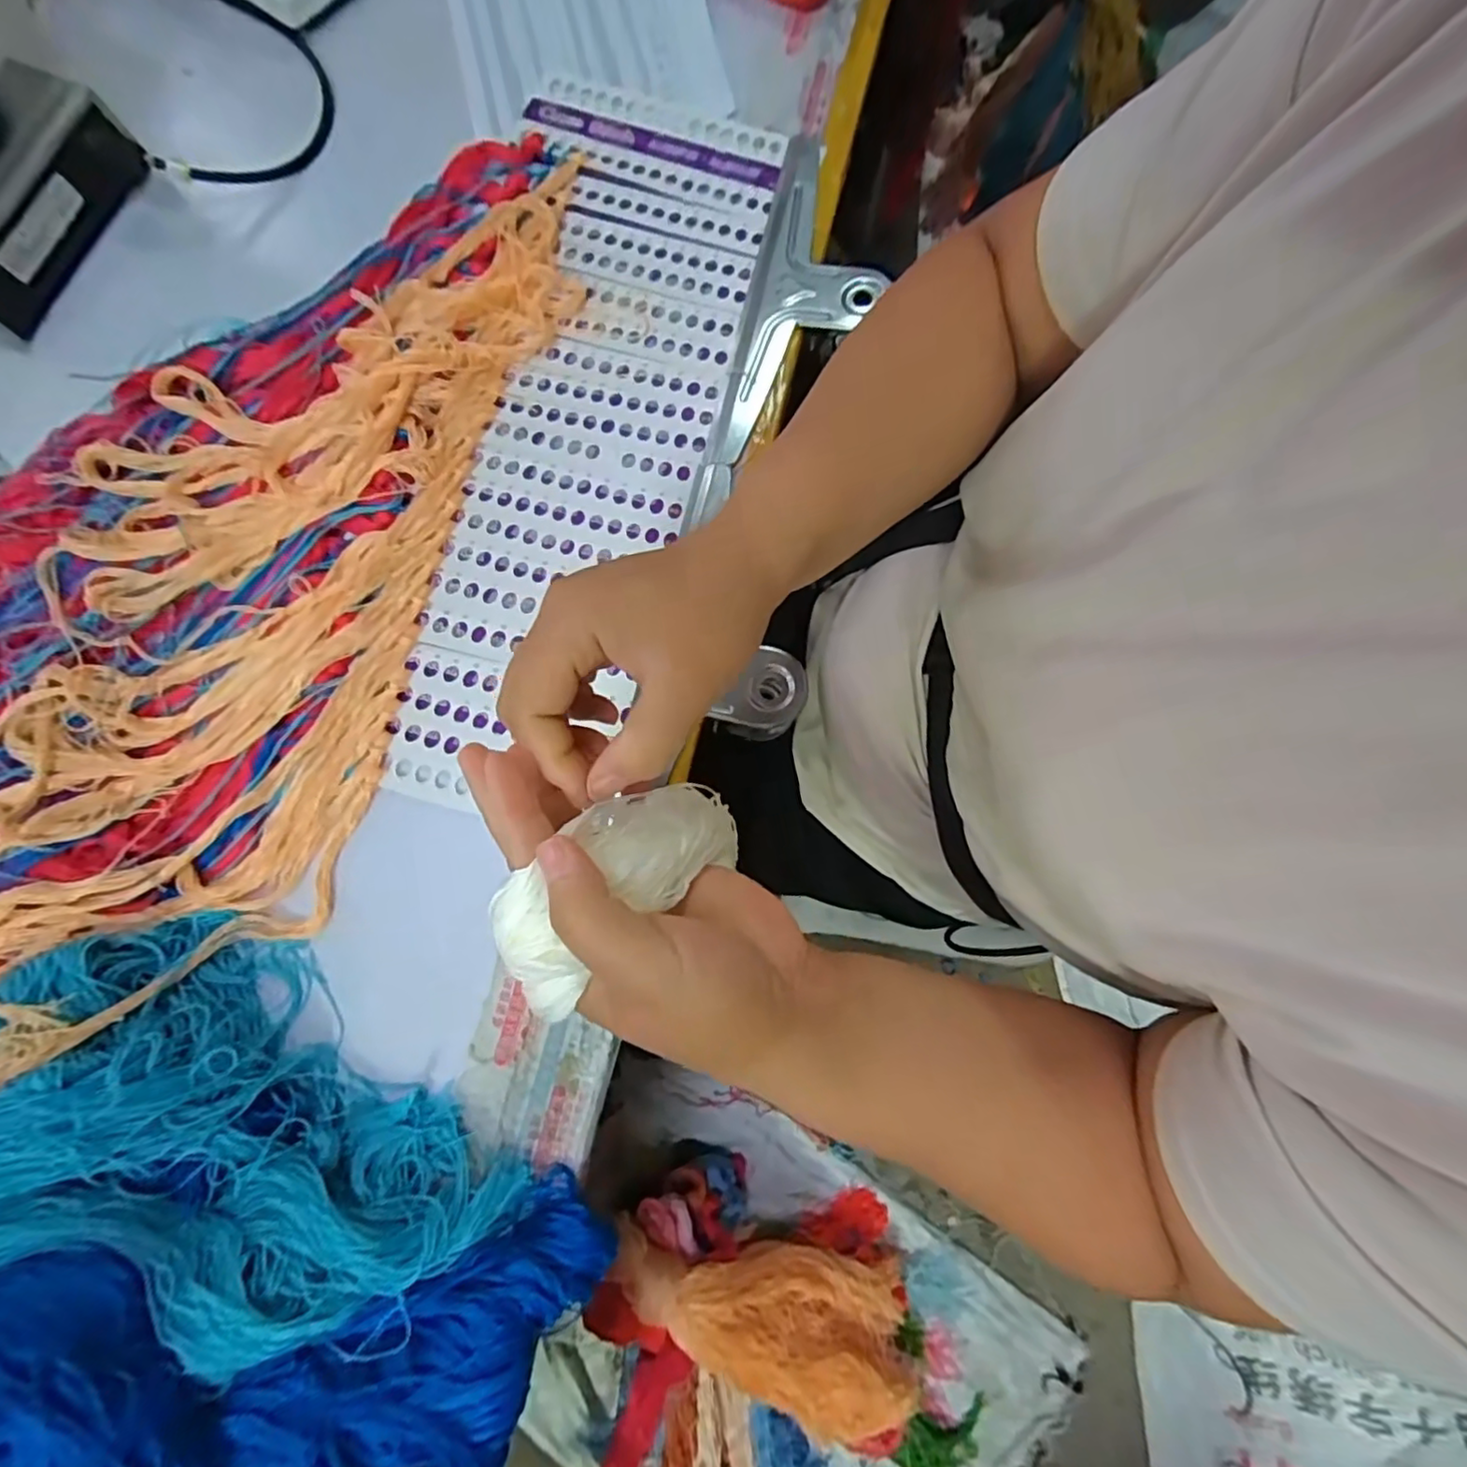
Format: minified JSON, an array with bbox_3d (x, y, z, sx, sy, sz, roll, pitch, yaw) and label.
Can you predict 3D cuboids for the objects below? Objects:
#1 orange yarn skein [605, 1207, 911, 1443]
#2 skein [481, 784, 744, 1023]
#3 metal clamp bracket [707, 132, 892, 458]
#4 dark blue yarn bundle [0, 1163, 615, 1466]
[{"bbox_3d":[0.046,0.717,0.771,0.438,0.107,0.186,33,78,-16],"label":"orange yarn skein"},{"bbox_3d":[-0.041,0.053,0.243,0.047,0.036,0.107,49,50,10],"label":"skein"},{"bbox_3d":[0.055,-0.325,0.464,0.089,0.018,0.285,12,79,3],"label":"metal clamp bracket"},{"bbox_3d":[-0.218,0.332,0.284,0.296,0.099,0.183,-2,79,0],"label":"dark blue yarn bundle"}]

